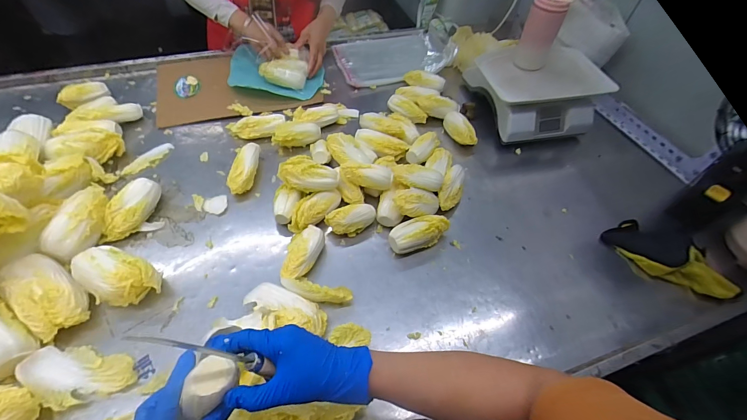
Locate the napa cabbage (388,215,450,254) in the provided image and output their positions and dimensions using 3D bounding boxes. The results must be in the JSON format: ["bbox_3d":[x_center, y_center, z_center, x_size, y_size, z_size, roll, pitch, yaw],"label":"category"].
[{"bbox_3d":[0.087,0.043,0.655,0.116,0.057,0.054,-17,57,-16],"label":"napa cabbage"}]

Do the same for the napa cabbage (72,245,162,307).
[{"bbox_3d":[-0.425,0.116,0.562,0.136,0.072,0.080,18,55,9],"label":"napa cabbage"}]

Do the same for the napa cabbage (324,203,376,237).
[{"bbox_3d":[-0.043,0.017,0.671,0.096,0.046,0.050,-22,58,-19],"label":"napa cabbage"}]

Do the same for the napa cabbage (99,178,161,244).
[{"bbox_3d":[-0.471,0.002,0.658,0.060,0.051,0.136,19,68,12],"label":"napa cabbage"}]

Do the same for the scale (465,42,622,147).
[{"bbox_3d":[0.414,-0.319,0.874,0.289,0.109,0.268,-7,55,-9],"label":"scale"}]

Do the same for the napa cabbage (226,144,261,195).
[{"bbox_3d":[-0.281,-0.089,0.740,0.054,0.047,0.130,8,54,2],"label":"napa cabbage"}]

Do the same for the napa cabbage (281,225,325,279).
[{"bbox_3d":[-0.128,0.082,0.624,0.060,0.042,0.103,7,54,1],"label":"napa cabbage"}]

